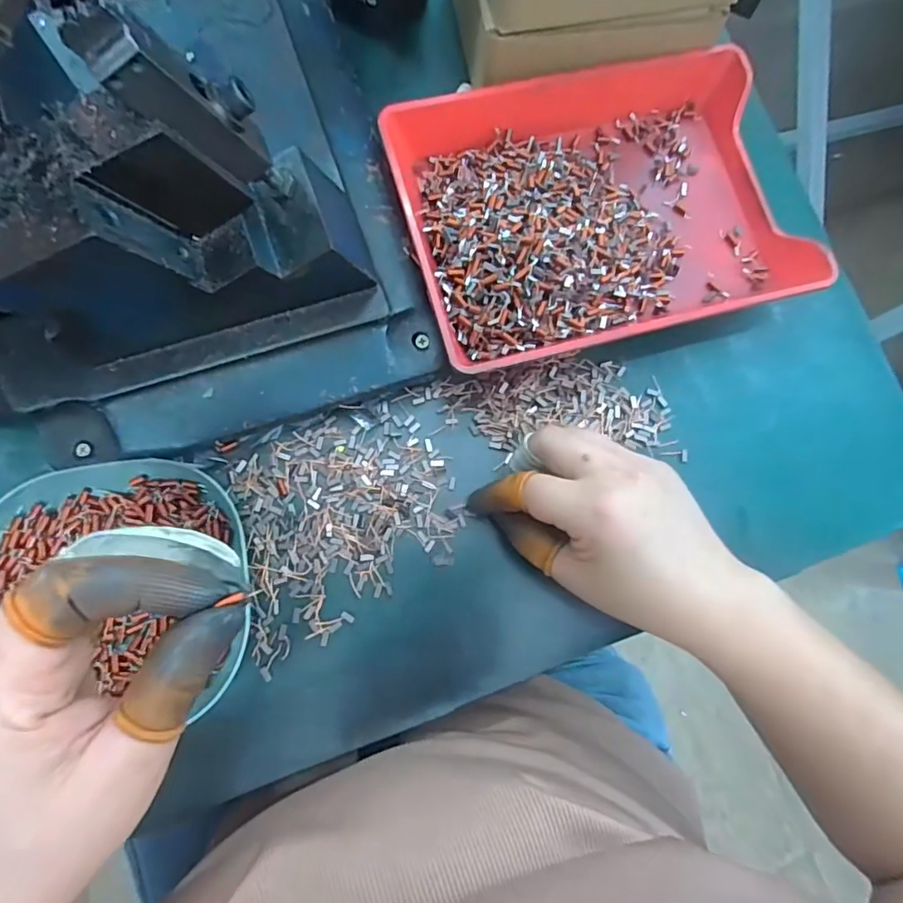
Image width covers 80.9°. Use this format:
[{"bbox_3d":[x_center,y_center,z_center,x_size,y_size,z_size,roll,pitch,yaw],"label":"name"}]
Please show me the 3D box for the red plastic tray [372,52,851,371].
[{"bbox_3d":[0.090,-0.158,0.332,0.242,0.039,0.188,-15,81,-8],"label":"red plastic tray"}]

